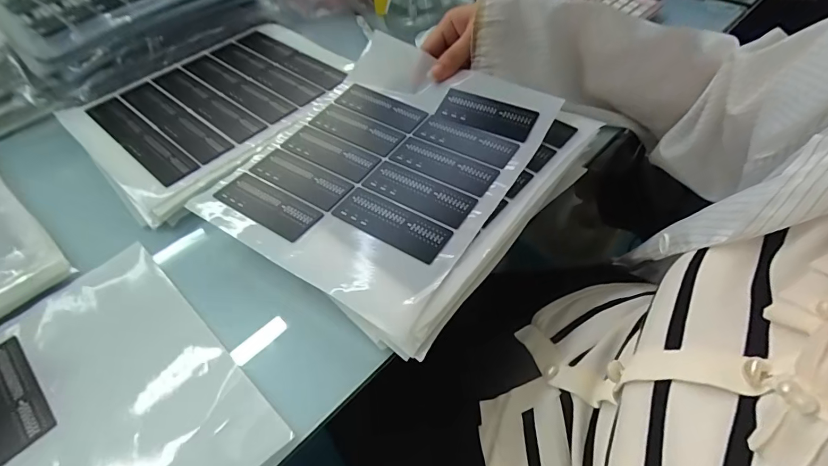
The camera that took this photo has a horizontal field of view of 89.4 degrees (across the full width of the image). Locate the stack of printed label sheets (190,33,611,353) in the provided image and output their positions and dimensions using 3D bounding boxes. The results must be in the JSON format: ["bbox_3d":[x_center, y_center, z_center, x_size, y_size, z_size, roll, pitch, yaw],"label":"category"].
[{"bbox_3d":[-0.017,-0.062,0.367,0.254,0.027,0.265,28,59,22],"label":"stack of printed label sheets"}]

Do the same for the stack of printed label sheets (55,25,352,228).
[{"bbox_3d":[-0.223,-0.152,0.481,0.240,0.022,0.290,28,57,27],"label":"stack of printed label sheets"}]

